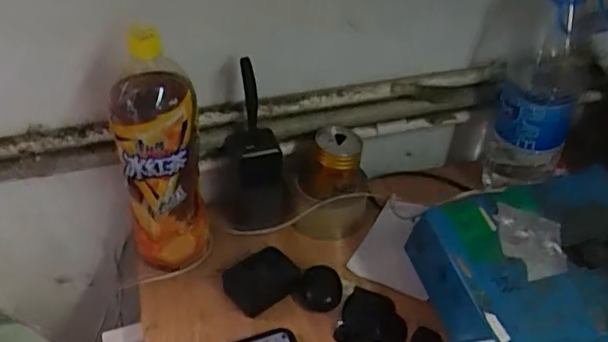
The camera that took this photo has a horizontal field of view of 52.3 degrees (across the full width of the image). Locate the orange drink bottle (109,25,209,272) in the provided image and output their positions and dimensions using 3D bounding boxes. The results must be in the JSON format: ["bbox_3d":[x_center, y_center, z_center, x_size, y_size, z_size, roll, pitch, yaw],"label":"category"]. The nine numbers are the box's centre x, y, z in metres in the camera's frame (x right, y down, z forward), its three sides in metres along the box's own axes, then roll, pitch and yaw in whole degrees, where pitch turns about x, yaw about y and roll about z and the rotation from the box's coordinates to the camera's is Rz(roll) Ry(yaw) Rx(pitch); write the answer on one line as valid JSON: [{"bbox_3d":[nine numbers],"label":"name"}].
[{"bbox_3d":[-0.155,-0.009,0.666,0.087,0.286,0.078,-18,44,-21],"label":"orange drink bottle"}]

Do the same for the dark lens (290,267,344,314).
[{"bbox_3d":[0.017,0.135,0.702,0.053,0.034,0.046,11,41,12],"label":"dark lens"}]

